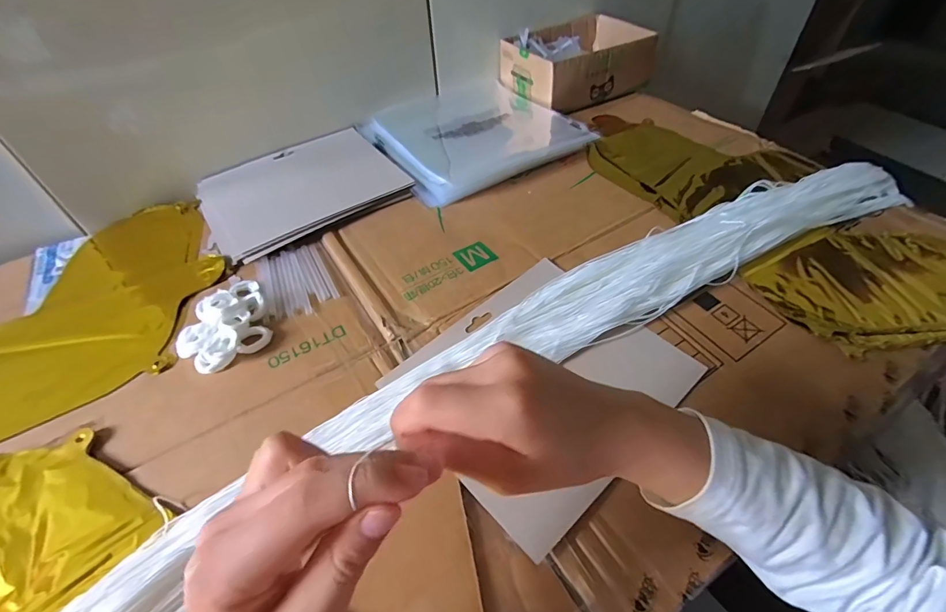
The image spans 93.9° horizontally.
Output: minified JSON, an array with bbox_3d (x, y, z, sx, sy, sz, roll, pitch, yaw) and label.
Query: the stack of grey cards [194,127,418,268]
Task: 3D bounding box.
[{"bbox_3d":[-0.196,-0.137,0.506,0.206,0.010,0.174,-29,53,-21],"label":"stack of grey cards"}]

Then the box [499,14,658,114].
[{"bbox_3d":[0.150,-0.357,0.646,0.191,0.066,0.146,-26,52,-19],"label":"box"}]

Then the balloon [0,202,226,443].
[{"bbox_3d":[-0.412,0.028,0.381,0.364,0.012,0.237,-28,53,-20],"label":"balloon"}]

